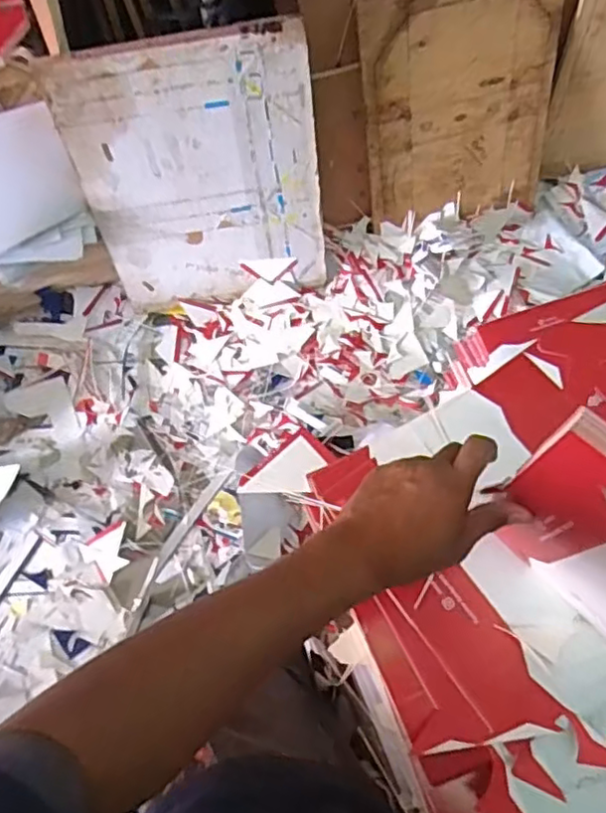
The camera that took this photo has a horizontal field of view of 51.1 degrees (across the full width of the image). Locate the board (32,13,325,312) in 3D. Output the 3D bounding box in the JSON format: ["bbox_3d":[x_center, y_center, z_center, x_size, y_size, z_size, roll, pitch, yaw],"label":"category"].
[{"bbox_3d":[-0.198,-0.450,1.303,0.464,0.556,0.026,-9,52,1],"label":"board"}]

